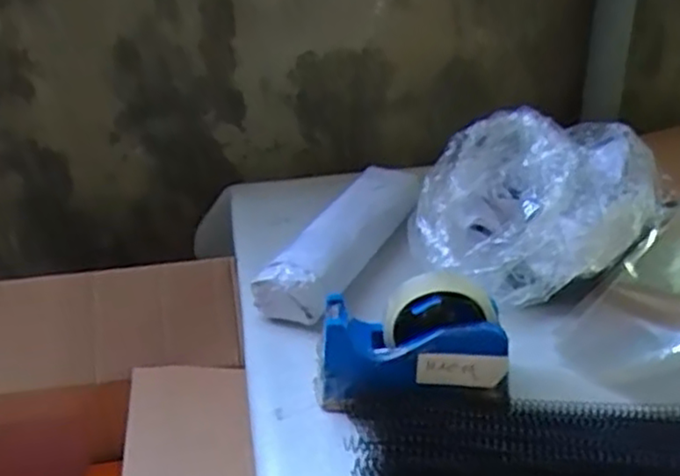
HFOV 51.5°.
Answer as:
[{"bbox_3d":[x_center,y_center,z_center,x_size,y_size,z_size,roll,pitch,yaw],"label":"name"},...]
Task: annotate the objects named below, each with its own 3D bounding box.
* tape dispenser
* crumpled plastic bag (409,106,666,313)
[{"bbox_3d":[0.061,0.089,0.587,0.154,0.099,0.056,0,28,5],"label":"tape dispenser"},{"bbox_3d":[0.182,-0.045,0.684,0.250,0.135,0.172,-22,34,-31],"label":"crumpled plastic bag"}]

